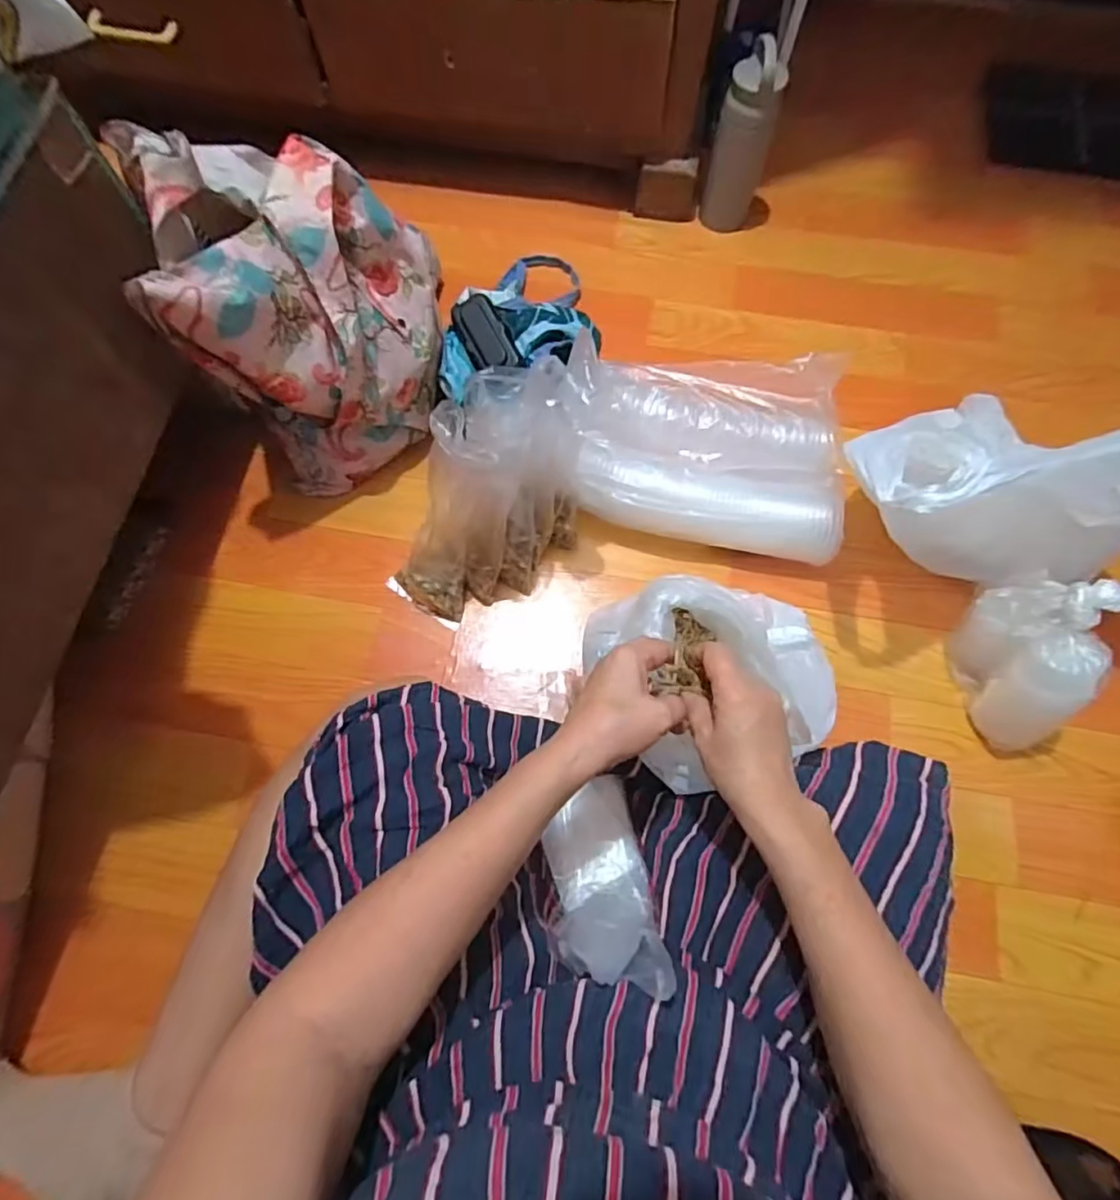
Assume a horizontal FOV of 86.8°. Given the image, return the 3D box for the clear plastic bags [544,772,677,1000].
[{"bbox_3d":[0.031,0.221,0.474,0.084,0.193,0.042,-5,111,-2],"label":"clear plastic bags"}]

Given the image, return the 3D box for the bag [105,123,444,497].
[{"bbox_3d":[-0.235,-0.252,0.569,0.187,0.275,0.191,12,71,4],"label":"bag"}]

